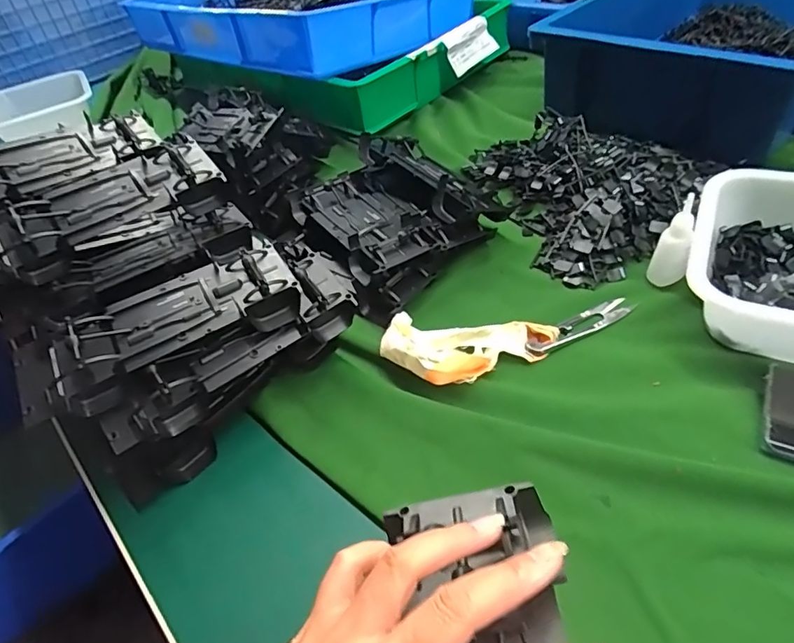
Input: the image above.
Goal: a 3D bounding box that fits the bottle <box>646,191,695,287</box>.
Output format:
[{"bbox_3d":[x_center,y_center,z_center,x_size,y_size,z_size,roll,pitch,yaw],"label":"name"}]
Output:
[{"bbox_3d":[0.234,-0.065,0.418,0.027,0.078,0.022,21,54,29],"label":"bottle"}]

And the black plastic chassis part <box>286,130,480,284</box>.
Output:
[{"bbox_3d":[-0.006,-0.120,0.512,0.154,0.062,0.172,-32,49,-18],"label":"black plastic chassis part"}]

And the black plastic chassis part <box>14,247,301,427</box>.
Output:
[{"bbox_3d":[-0.168,0.002,0.362,0.189,0.034,0.069,-28,48,-15],"label":"black plastic chassis part"}]

